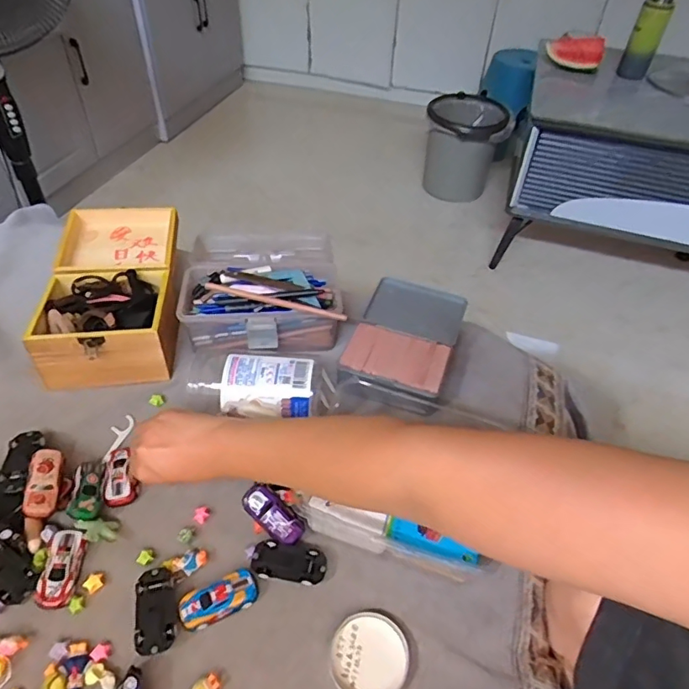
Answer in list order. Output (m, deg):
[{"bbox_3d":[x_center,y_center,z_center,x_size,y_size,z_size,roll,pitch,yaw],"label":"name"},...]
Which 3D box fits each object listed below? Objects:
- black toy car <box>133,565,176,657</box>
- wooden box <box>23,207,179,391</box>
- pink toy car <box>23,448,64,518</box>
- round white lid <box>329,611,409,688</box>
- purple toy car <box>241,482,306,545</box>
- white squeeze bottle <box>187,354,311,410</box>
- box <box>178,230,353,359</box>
[{"bbox_3d":[-0.157,0.222,0.425,0.031,0.016,0.066,-6,47,-10],"label":"black toy car"},{"bbox_3d":[-0.290,-0.072,0.659,0.152,0.080,0.268,-3,46,-7],"label":"wooden box"},{"bbox_3d":[-0.279,0.127,0.472,0.026,0.015,0.062,-3,64,-6],"label":"pink toy car"},{"bbox_3d":[0.020,0.254,0.415,0.062,0.006,0.063,2,46,-2],"label":"round white lid"},{"bbox_3d":[-0.065,0.157,0.472,0.064,0.020,0.028,40,53,5],"label":"purple toy car"},{"bbox_3d":[-0.096,0.037,0.537,0.122,0.029,0.049,1,46,-3],"label":"white squeeze bottle"},{"bbox_3d":[-0.110,-0.091,0.693,0.195,0.071,0.221,0,46,-4],"label":"box"}]

